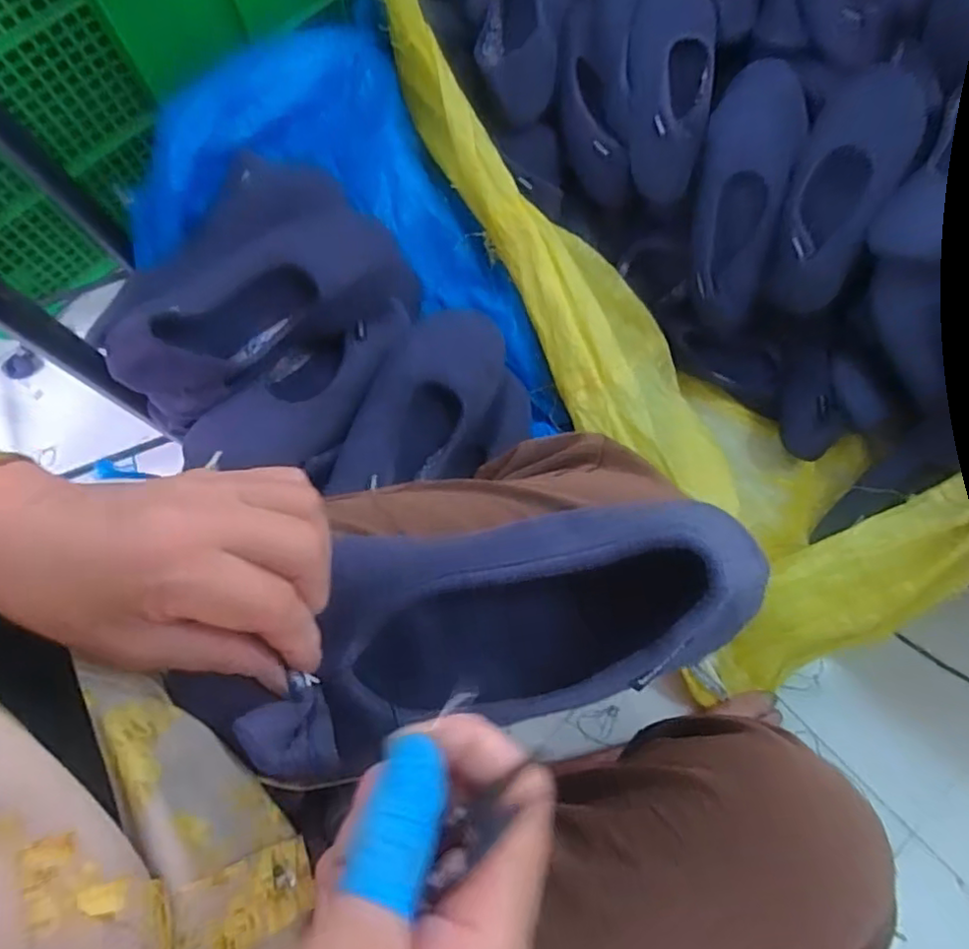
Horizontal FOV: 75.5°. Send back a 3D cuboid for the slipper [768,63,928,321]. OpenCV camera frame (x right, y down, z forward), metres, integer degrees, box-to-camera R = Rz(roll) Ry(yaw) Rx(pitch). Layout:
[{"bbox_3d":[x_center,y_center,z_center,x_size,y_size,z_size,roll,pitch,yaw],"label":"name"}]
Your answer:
[{"bbox_3d":[0.382,-0.307,0.668,0.090,0.073,0.257,19,104,7],"label":"slipper"}]

